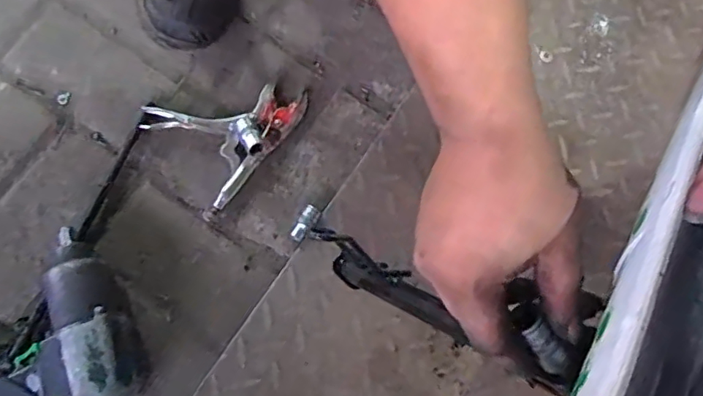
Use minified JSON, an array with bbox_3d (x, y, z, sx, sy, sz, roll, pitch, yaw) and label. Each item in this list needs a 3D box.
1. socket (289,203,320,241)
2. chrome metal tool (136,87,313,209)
[{"bbox_3d":[-0.051,0.028,0.621,0.018,0.016,0.042,33,74,1],"label":"socket"},{"bbox_3d":[-0.142,-0.092,0.631,0.132,0.031,0.151,39,77,9],"label":"chrome metal tool"}]

